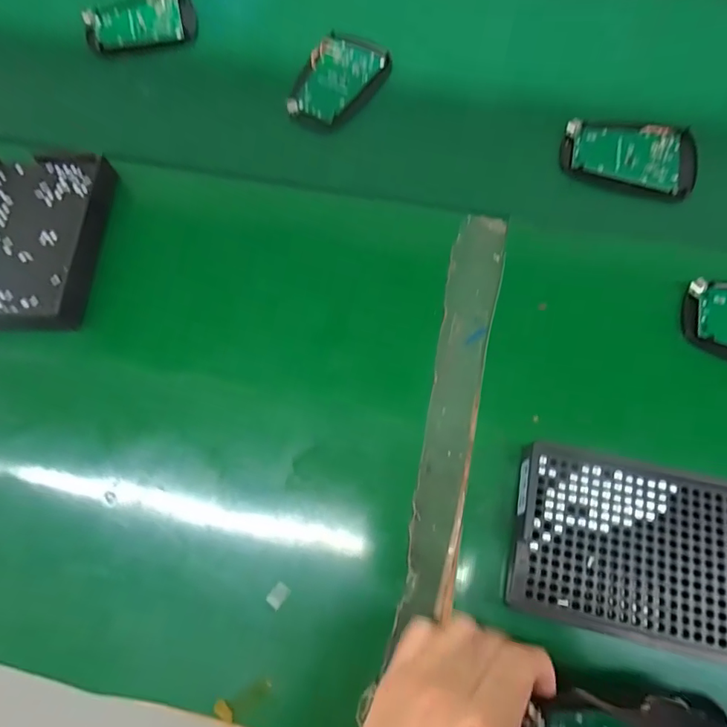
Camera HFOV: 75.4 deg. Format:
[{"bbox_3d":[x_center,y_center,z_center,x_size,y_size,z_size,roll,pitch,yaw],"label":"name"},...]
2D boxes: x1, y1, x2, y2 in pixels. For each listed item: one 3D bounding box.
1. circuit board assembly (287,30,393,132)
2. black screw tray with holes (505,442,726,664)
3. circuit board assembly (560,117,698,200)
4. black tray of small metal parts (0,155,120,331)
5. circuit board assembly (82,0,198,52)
[{"bbox_3d":[-0.025,-0.235,0.395,0.063,0.017,0.090,33,76,11],"label":"circuit board assembly"},{"bbox_3d":[0.153,0.101,0.255,0.137,0.022,0.090,12,72,6],"label":"black screw tray with holes"},{"bbox_3d":[0.202,-0.160,0.359,0.096,0.011,0.059,14,73,6],"label":"circuit board assembly"},{"bbox_3d":[-0.238,-0.090,0.337,0.098,0.016,0.137,4,73,3],"label":"black tray of small metal parts"},{"bbox_3d":[-0.202,-0.307,0.426,0.096,0.011,0.059,-16,73,-3],"label":"circuit board assembly"}]

